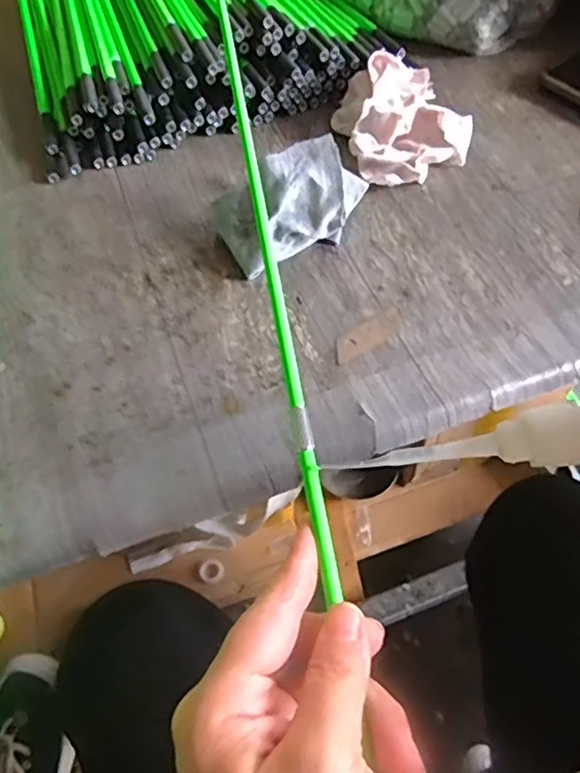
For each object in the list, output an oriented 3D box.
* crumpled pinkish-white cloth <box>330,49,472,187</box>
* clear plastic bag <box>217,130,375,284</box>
[{"bbox_3d":[0.079,-0.190,0.426,0.084,0.040,0.102,-14,57,-5],"label":"crumpled pinkish-white cloth"},{"bbox_3d":[0.001,-0.114,0.375,0.091,0.055,0.047,-25,59,-12],"label":"clear plastic bag"}]

